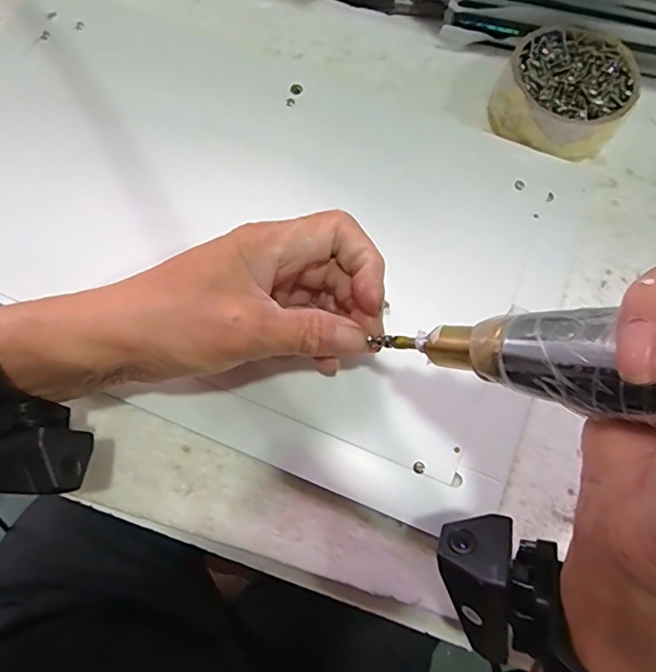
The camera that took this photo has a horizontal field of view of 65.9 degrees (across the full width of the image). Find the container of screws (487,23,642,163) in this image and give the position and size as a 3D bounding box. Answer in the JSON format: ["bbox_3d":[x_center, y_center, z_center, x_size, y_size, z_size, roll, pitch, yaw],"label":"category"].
[{"bbox_3d":[0.161,-0.165,0.342,0.081,0.031,0.085,0,75,0],"label":"container of screws"}]

